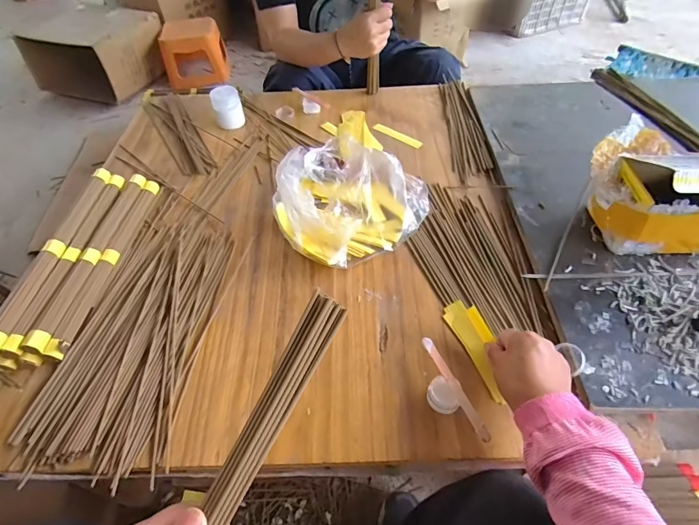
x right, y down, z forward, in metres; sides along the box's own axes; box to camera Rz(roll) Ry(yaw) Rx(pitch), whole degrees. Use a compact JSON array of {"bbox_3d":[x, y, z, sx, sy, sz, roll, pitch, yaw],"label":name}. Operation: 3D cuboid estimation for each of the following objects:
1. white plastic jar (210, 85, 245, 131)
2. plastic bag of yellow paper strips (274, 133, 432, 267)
[{"bbox_3d":[-0.249,-0.317,0.800,0.057,0.067,0.062,-14,51,-8],"label":"white plastic jar"},{"bbox_3d":[-0.002,-0.119,0.603,0.232,0.105,0.216,-28,54,-19],"label":"plastic bag of yellow paper strips"}]

